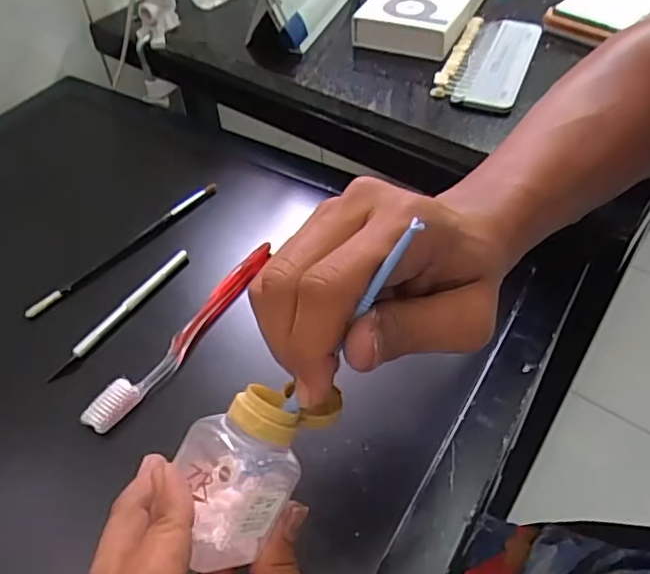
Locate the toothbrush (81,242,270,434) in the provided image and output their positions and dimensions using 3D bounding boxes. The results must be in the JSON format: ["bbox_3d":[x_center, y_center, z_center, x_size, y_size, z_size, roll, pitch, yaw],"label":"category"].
[{"bbox_3d":[-0.098,0.028,0.427,0.020,0.011,0.186,26,54,23],"label":"toothbrush"}]

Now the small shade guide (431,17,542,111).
[{"bbox_3d":[0.145,-0.200,0.518,0.067,0.009,0.138,18,51,18],"label":"small shade guide"}]

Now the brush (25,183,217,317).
[{"bbox_3d":[-0.163,-0.035,0.491,0.008,0.013,0.189,30,56,26],"label":"brush"}]

